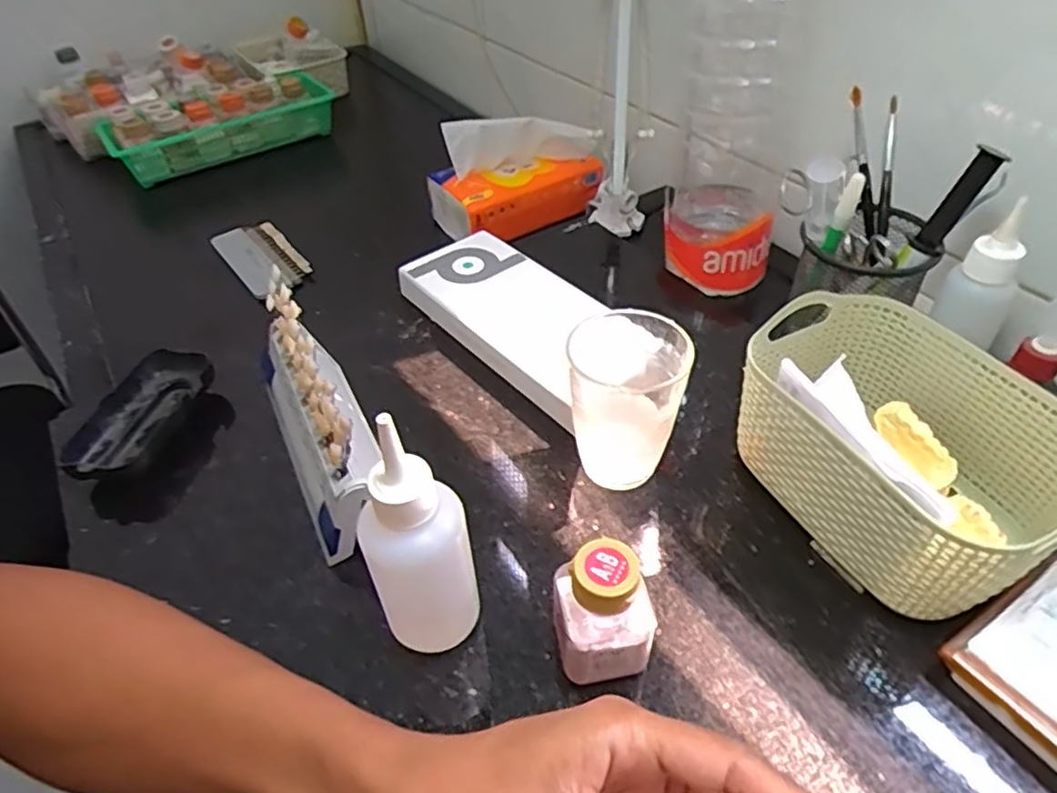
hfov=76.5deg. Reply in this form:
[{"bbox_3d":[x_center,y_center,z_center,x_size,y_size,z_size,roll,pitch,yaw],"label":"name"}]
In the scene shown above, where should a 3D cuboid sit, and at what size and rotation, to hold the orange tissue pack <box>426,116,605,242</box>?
[{"bbox_3d":[-0.009,-0.242,0.735,0.184,0.104,0.089,-19,46,-15],"label":"orange tissue pack"}]

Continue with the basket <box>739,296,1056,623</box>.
[{"bbox_3d":[0.201,0.029,0.371,0.121,0.086,0.164,-21,46,-20],"label":"basket"}]

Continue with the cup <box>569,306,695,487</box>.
[{"bbox_3d":[0.056,0.006,0.394,0.066,0.096,0.059,0,43,1],"label":"cup"}]

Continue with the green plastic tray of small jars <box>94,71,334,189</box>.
[{"bbox_3d":[-0.430,-0.381,0.939,0.284,0.080,0.141,-30,50,-24],"label":"green plastic tray of small jars"}]

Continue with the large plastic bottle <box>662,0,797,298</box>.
[{"bbox_3d":[0.158,-0.229,0.504,0.093,0.301,0.092,14,45,16],"label":"large plastic bottle"}]

